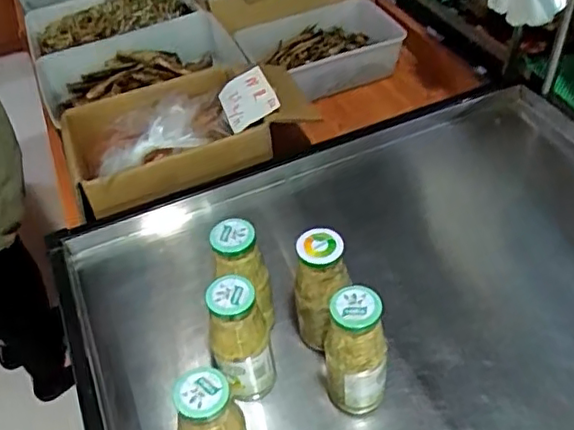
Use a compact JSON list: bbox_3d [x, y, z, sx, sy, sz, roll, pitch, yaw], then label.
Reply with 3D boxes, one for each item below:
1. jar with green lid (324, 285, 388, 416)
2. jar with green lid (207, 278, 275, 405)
[{"bbox_3d":[0.071,0.149,0.634,0.061,0.175,0.050,-6,46,2],"label":"jar with green lid"},{"bbox_3d":[-0.049,0.143,0.656,0.061,0.177,0.055,-16,47,-8],"label":"jar with green lid"}]

